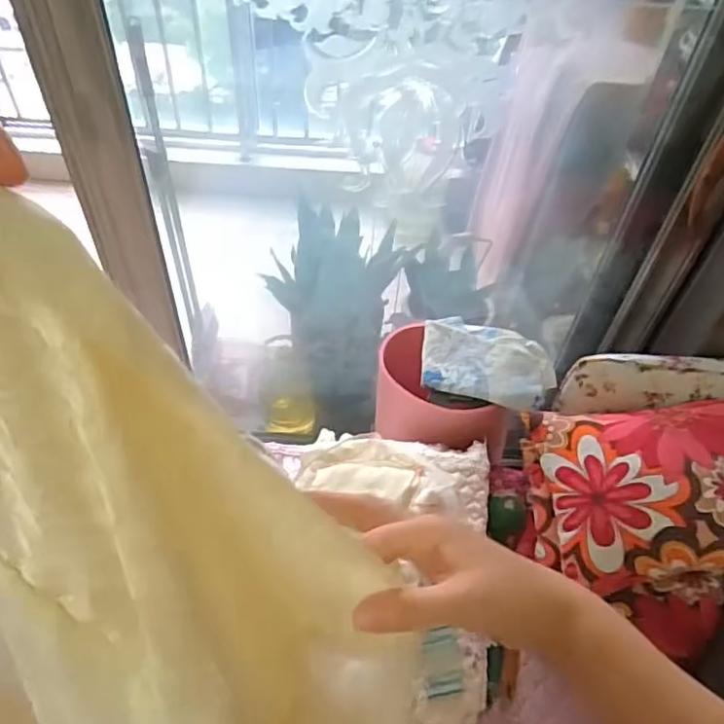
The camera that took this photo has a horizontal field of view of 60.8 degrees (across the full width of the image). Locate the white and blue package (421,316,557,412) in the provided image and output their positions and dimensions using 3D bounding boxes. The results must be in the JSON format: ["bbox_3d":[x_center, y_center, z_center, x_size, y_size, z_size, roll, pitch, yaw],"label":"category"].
[{"bbox_3d":[0.247,-0.004,1.202,0.265,0.049,0.194,18,50,11],"label":"white and blue package"}]

